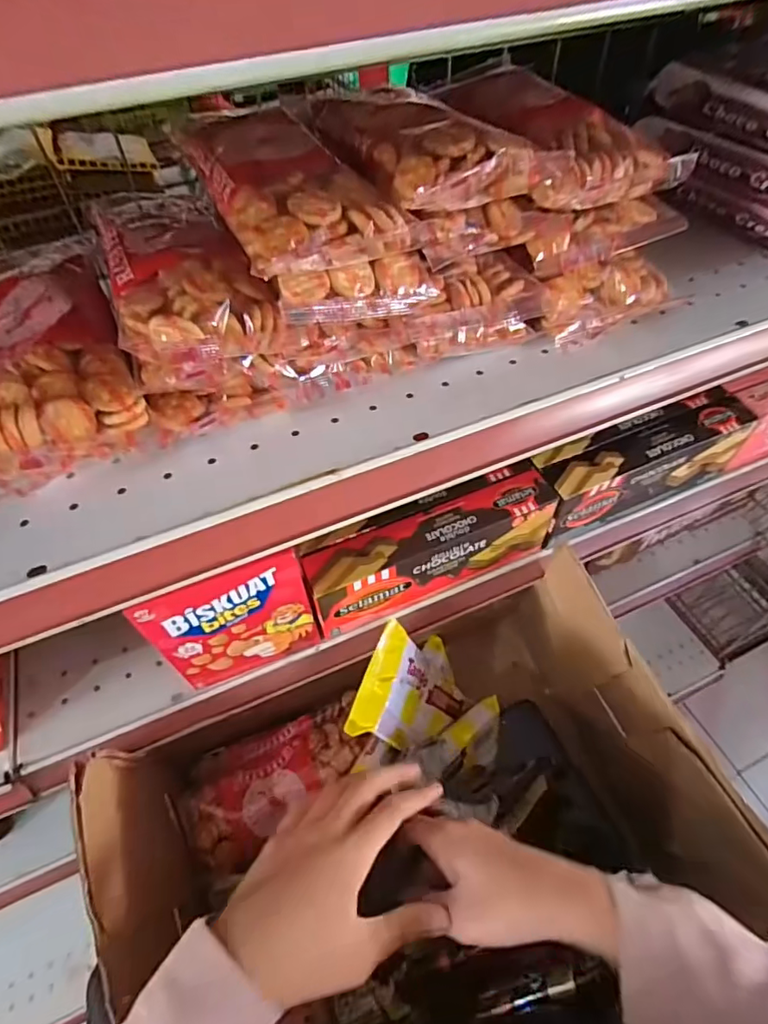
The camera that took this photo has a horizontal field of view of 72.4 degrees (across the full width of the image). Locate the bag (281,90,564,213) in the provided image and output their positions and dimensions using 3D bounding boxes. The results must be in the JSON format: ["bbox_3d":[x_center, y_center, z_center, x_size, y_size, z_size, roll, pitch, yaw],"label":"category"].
[{"bbox_3d":[0.017,-0.200,0.281,0.085,0.029,0.135,-24,54,-16],"label":"bag"}]

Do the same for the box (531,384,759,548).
[{"bbox_3d":[0.233,-0.045,0.485,0.212,0.070,0.053,-21,54,-15],"label":"box"}]

